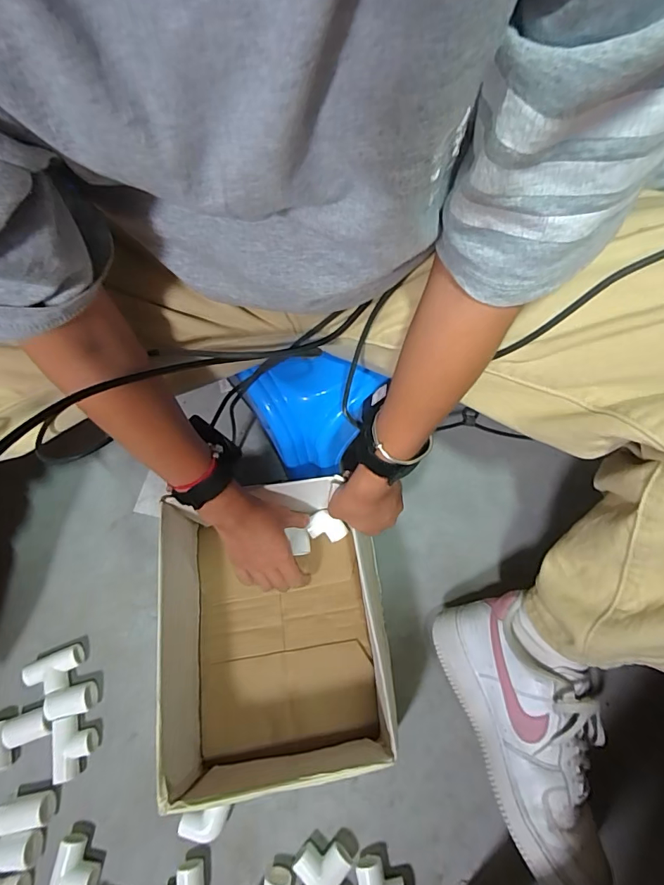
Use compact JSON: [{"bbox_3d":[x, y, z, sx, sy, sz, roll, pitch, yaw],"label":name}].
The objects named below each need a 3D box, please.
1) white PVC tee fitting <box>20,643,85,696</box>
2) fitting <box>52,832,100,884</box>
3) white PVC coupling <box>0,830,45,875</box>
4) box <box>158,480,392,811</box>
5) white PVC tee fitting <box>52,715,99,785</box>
[{"bbox_3d":[-0.329,0.275,0.545,0.062,0.026,0.041,-25,67,-7],"label":"white PVC tee fitting"},{"bbox_3d":[-0.262,0.444,0.464,0.038,0.023,0.069,1,66,4],"label":"fitting"},{"bbox_3d":[-0.332,0.428,0.473,0.050,0.025,0.031,-13,66,-2],"label":"white PVC coupling"},{"bbox_3d":[-0.064,0.201,0.509,0.212,0.121,0.283,-8,66,0],"label":"box"},{"bbox_3d":[-0.290,0.343,0.516,0.039,0.026,0.062,-15,66,-3],"label":"white PVC tee fitting"}]

